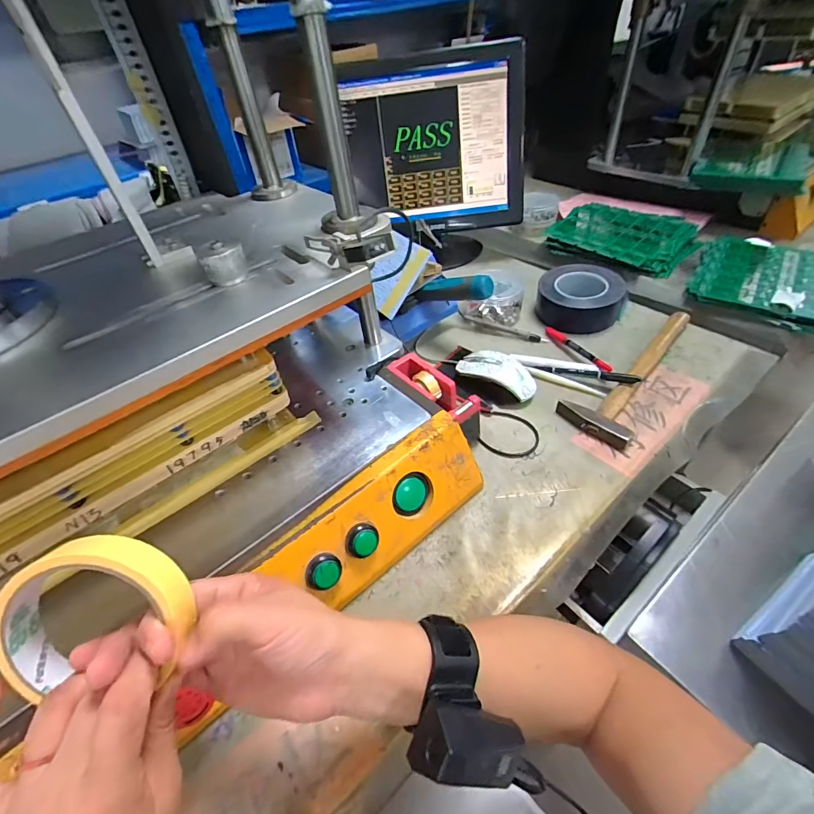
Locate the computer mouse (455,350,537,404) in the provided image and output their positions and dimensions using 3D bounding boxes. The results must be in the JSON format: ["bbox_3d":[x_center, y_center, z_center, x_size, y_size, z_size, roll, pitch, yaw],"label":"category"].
[{"bbox_3d":[0.124,-0.048,0.579,0.057,0.034,0.115,-35,52,-24],"label":"computer mouse"}]

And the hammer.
[{"bbox_3d":[0.320,-0.062,0.575,0.091,0.020,0.288,30,57,30],"label":"hammer"}]

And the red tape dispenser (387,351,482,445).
[{"bbox_3d":[0.034,-0.006,0.523,0.052,0.072,0.144,-34,51,-23],"label":"red tape dispenser"}]

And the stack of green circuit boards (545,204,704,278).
[{"bbox_3d":[0.439,-0.355,0.849,0.209,0.036,0.265,-38,53,-26],"label":"stack of green circuit boards"}]

